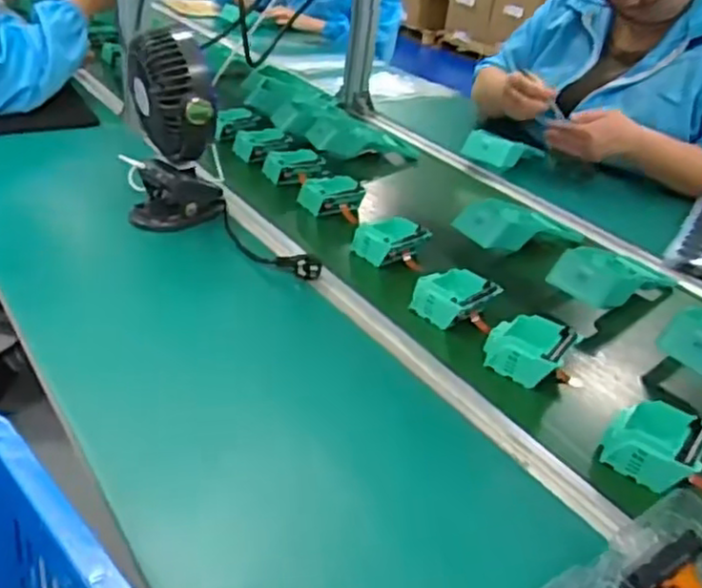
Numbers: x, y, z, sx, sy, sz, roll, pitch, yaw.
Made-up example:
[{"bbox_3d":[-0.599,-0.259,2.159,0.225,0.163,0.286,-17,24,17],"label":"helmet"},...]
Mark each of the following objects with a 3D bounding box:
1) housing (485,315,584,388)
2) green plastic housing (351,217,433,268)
[{"bbox_3d":[0.183,0.055,0.729,0.079,0.035,0.075,22,34,25],"label":"housing"},{"bbox_3d":[0.050,-0.069,0.914,0.084,0.034,0.063,-12,35,-28],"label":"green plastic housing"}]

